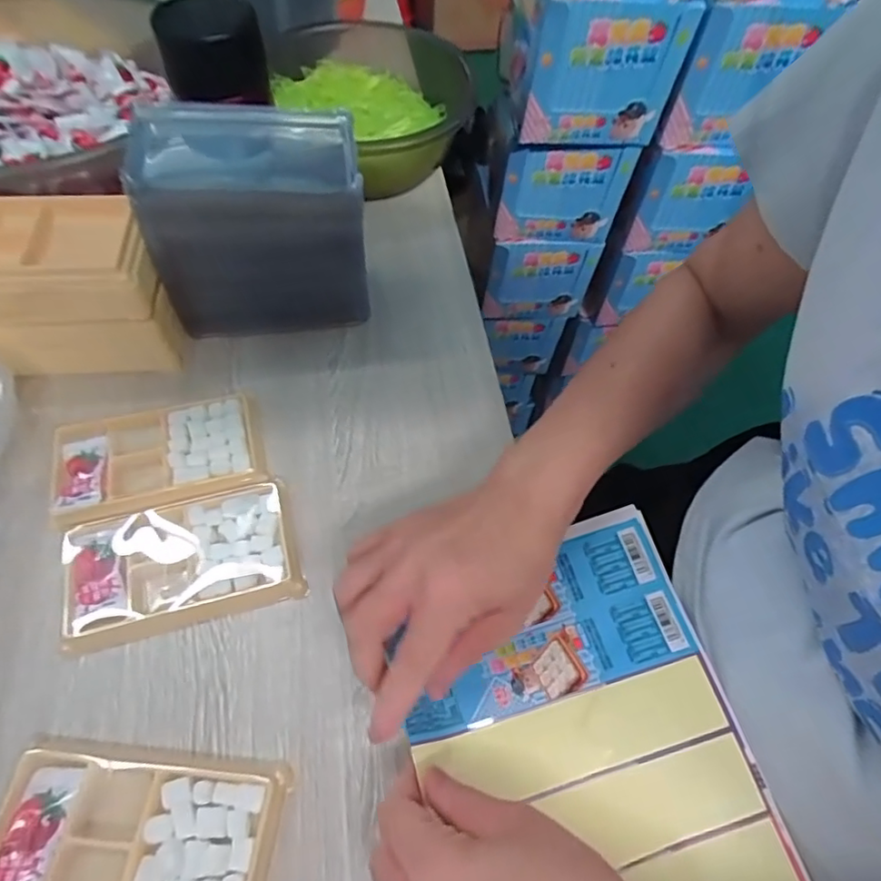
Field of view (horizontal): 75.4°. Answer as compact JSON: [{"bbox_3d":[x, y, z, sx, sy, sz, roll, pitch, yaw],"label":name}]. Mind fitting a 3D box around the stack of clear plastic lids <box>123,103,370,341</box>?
[{"bbox_3d":[-0.129,-0.150,0.412,0.140,0.133,0.083,-8,59,-9],"label":"stack of clear plastic lids"}]

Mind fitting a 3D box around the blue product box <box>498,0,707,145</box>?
[{"bbox_3d":[0.148,-0.397,0.564,0.149,0.132,0.121,-7,58,-8],"label":"blue product box"}]

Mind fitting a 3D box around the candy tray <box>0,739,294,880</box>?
[{"bbox_3d":[-0.148,0.193,0.275,0.134,0.013,0.075,7,57,0],"label":"candy tray"}]

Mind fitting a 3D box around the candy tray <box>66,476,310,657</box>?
[{"bbox_3d":[-0.159,0.072,0.351,0.132,0.012,0.081,-12,59,-11],"label":"candy tray"}]

